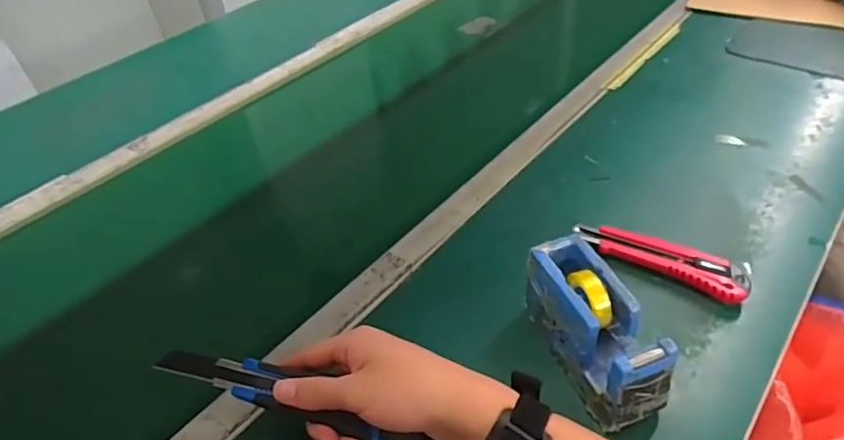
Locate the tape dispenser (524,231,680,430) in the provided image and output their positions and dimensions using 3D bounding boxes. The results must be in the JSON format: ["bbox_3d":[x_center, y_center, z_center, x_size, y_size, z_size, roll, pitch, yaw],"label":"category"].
[{"bbox_3d":[0.130,0.086,0.429,0.047,0.082,0.129,-18,43,-12],"label":"tape dispenser"}]

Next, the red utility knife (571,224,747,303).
[{"bbox_3d":[0.220,0.038,0.517,0.152,0.025,0.041,21,49,27],"label":"red utility knife"}]

